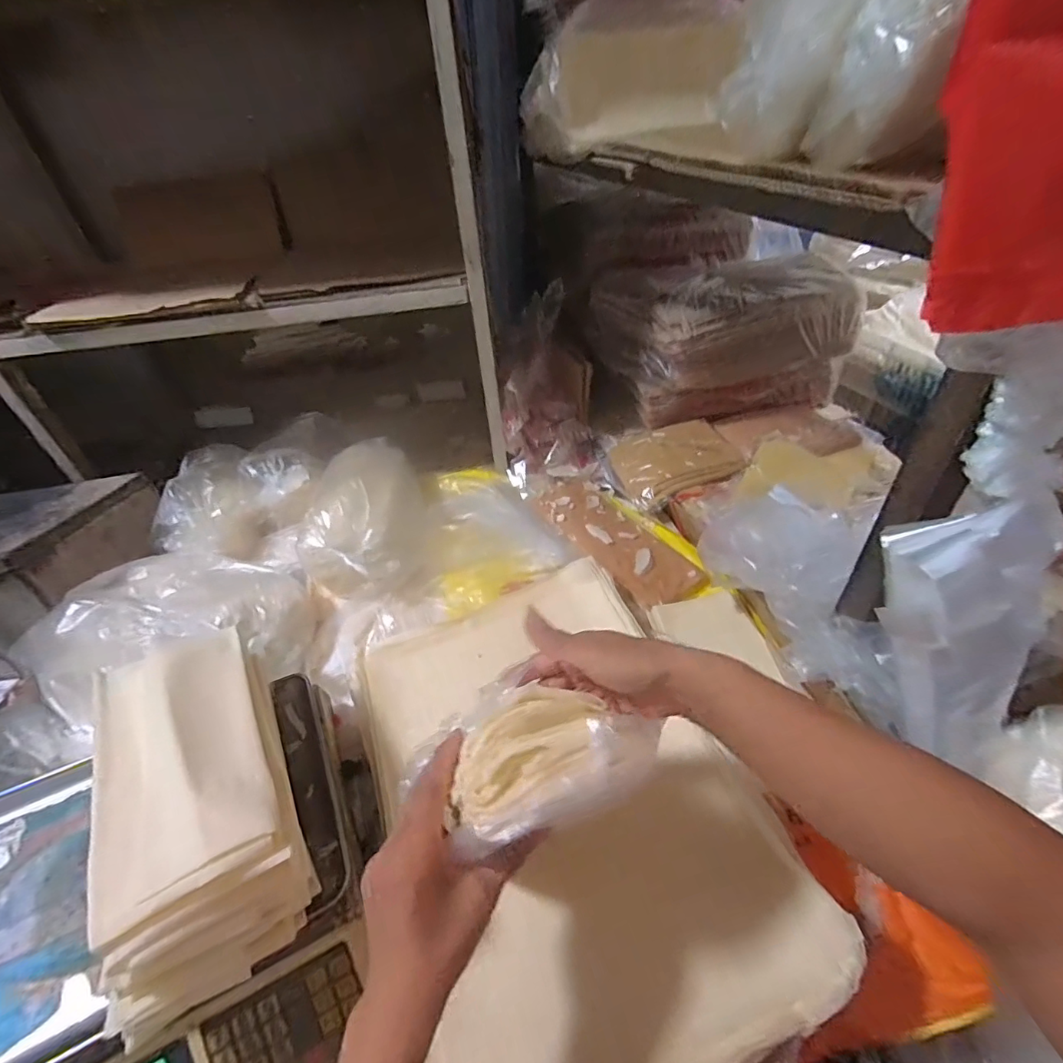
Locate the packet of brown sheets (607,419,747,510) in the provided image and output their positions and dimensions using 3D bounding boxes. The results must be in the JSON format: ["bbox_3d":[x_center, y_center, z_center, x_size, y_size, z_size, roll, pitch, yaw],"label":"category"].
[{"bbox_3d":[0.244,-0.136,0.898,0.201,0.032,0.185,-23,46,-2],"label":"packet of brown sheets"}]

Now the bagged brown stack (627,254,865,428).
[{"bbox_3d":[0.379,-0.347,0.946,0.405,0.219,0.181,-17,42,-11],"label":"bagged brown stack"}]

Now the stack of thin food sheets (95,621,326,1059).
[{"bbox_3d":[-0.263,0.207,0.410,0.129,0.106,0.262,-23,44,-18],"label":"stack of thin food sheets"}]

